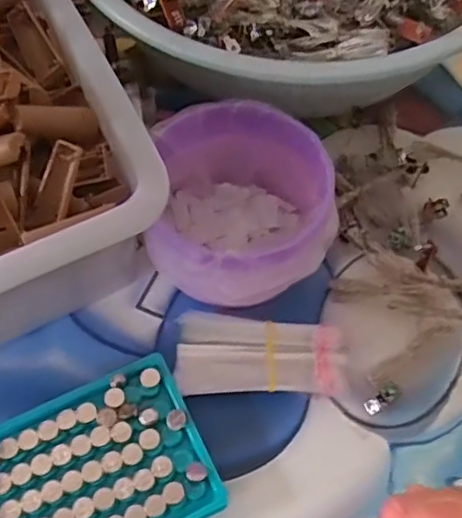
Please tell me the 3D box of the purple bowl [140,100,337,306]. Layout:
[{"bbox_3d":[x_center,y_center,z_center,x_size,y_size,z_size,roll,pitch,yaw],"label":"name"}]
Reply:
[{"bbox_3d":[0.006,-0.027,0.381,0.103,0.069,0.109,0,64,-1],"label":"purple bowl"}]

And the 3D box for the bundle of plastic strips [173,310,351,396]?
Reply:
[{"bbox_3d":[0.019,0.058,0.388,0.103,0.022,0.046,3,64,1],"label":"bundle of plastic strips"}]

